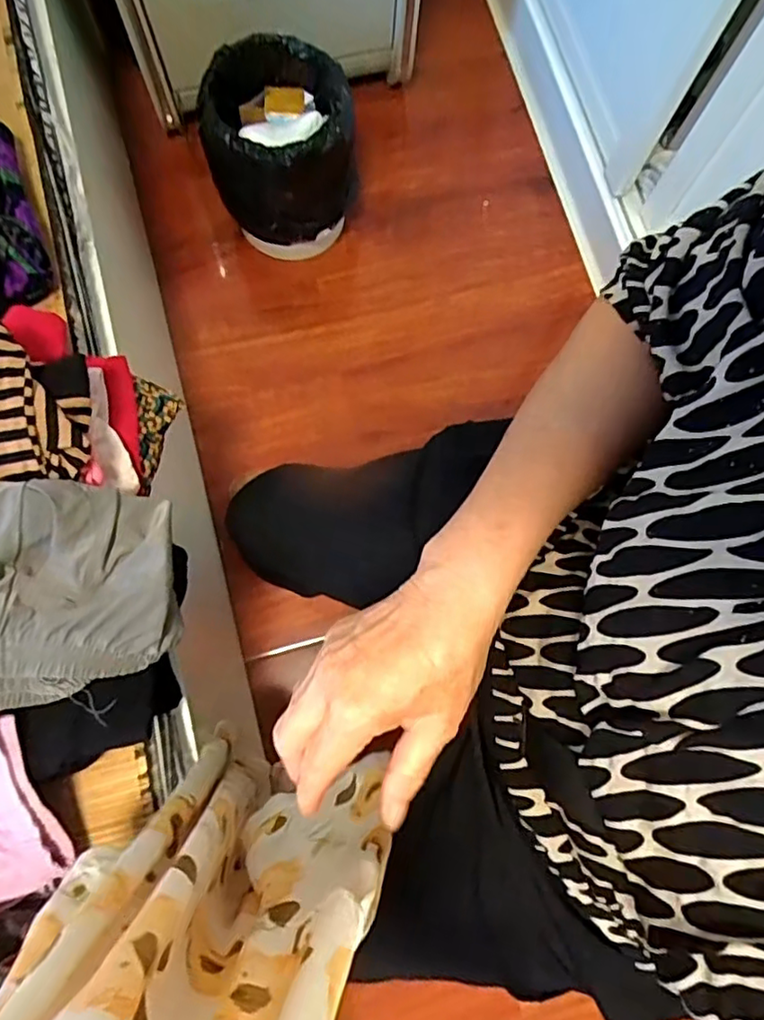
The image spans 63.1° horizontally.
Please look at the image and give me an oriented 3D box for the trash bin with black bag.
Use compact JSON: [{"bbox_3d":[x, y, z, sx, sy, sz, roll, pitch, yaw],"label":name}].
[{"bbox_3d":[-0.160,-0.583,1.042,0.228,0.249,0.210,4,77,0],"label":"trash bin with black bag"}]

